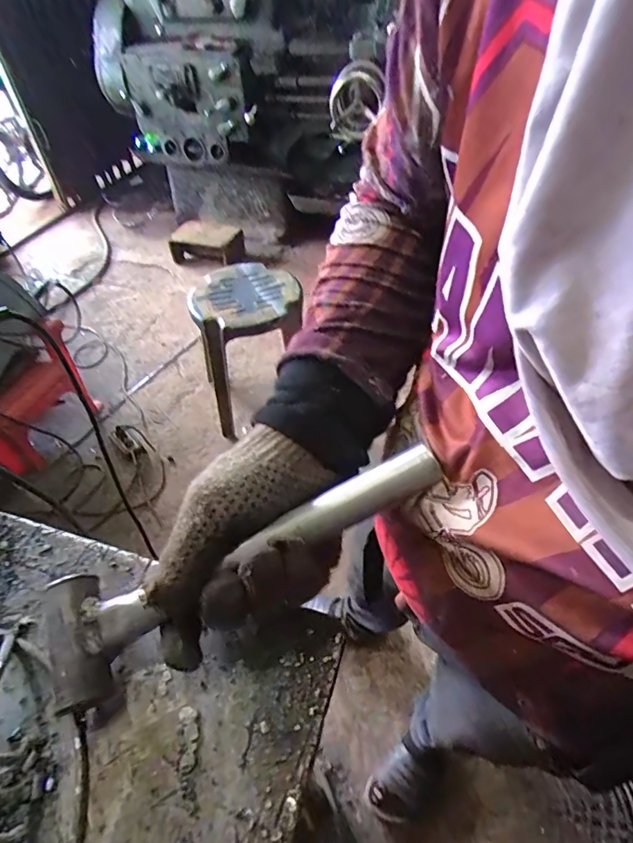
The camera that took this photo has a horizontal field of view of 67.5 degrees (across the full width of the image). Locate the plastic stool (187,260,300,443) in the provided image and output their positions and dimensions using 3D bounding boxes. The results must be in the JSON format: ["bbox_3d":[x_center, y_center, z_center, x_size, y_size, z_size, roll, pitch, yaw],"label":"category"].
[{"bbox_3d":[-0.206,-0.230,1.490,0.323,0.377,0.254,-21,51,-16],"label":"plastic stool"}]

